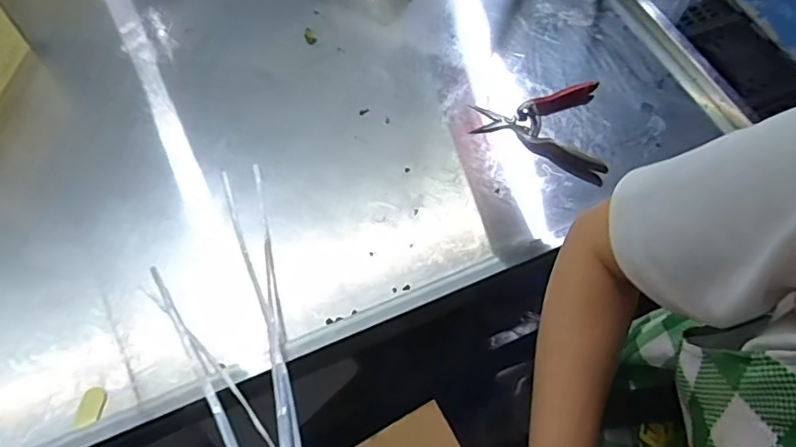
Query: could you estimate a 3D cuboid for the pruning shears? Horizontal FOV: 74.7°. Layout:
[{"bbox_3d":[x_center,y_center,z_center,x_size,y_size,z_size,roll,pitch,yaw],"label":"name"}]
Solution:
[{"bbox_3d":[0.173,-0.120,0.641,0.151,0.018,0.138,4,61,-1],"label":"pruning shears"}]

